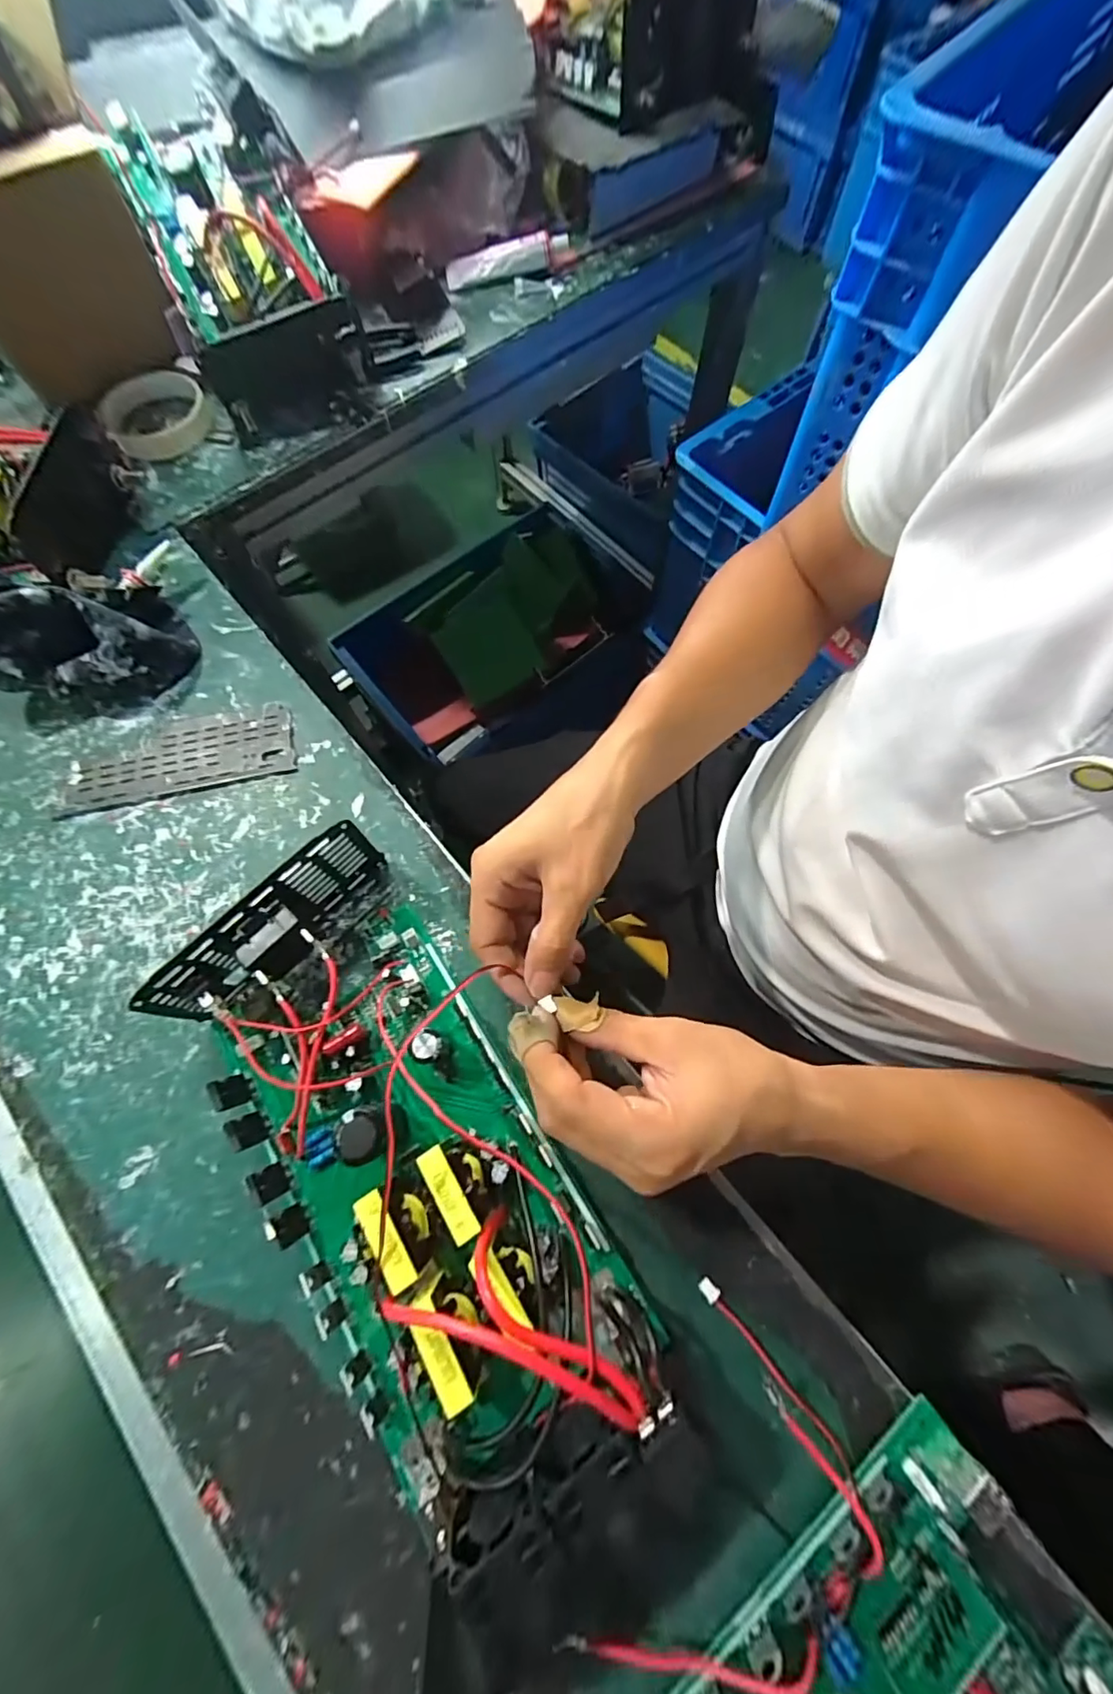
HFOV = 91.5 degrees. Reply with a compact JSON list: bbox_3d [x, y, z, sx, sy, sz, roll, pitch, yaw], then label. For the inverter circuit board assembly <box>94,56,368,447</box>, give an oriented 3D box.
[{"bbox_3d":[-0.266,-0.508,0.462,0.142,0.126,0.291,-26,73,-8],"label":"inverter circuit board assembly"}]

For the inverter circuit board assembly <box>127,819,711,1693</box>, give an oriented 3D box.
[{"bbox_3d":[-0.077,0.157,0.256,0.128,0.076,0.326,-33,69,-10],"label":"inverter circuit board assembly"}]

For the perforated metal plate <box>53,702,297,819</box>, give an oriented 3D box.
[{"bbox_3d":[-0.255,-0.061,0.369,0.147,0.007,0.057,-14,72,-4],"label":"perforated metal plate"}]

